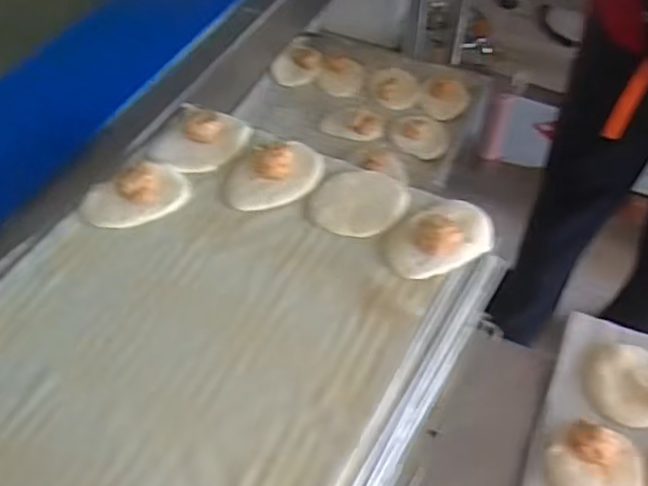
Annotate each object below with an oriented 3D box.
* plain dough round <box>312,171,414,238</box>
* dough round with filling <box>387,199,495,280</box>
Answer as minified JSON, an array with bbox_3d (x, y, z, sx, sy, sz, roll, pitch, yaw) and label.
[{"bbox_3d":[0.039,-0.045,0.736,0.086,0.011,0.097,31,56,24],"label":"plain dough round"},{"bbox_3d":[0.119,-0.013,0.696,0.123,0.038,0.080,-24,55,-19],"label":"dough round with filling"}]

